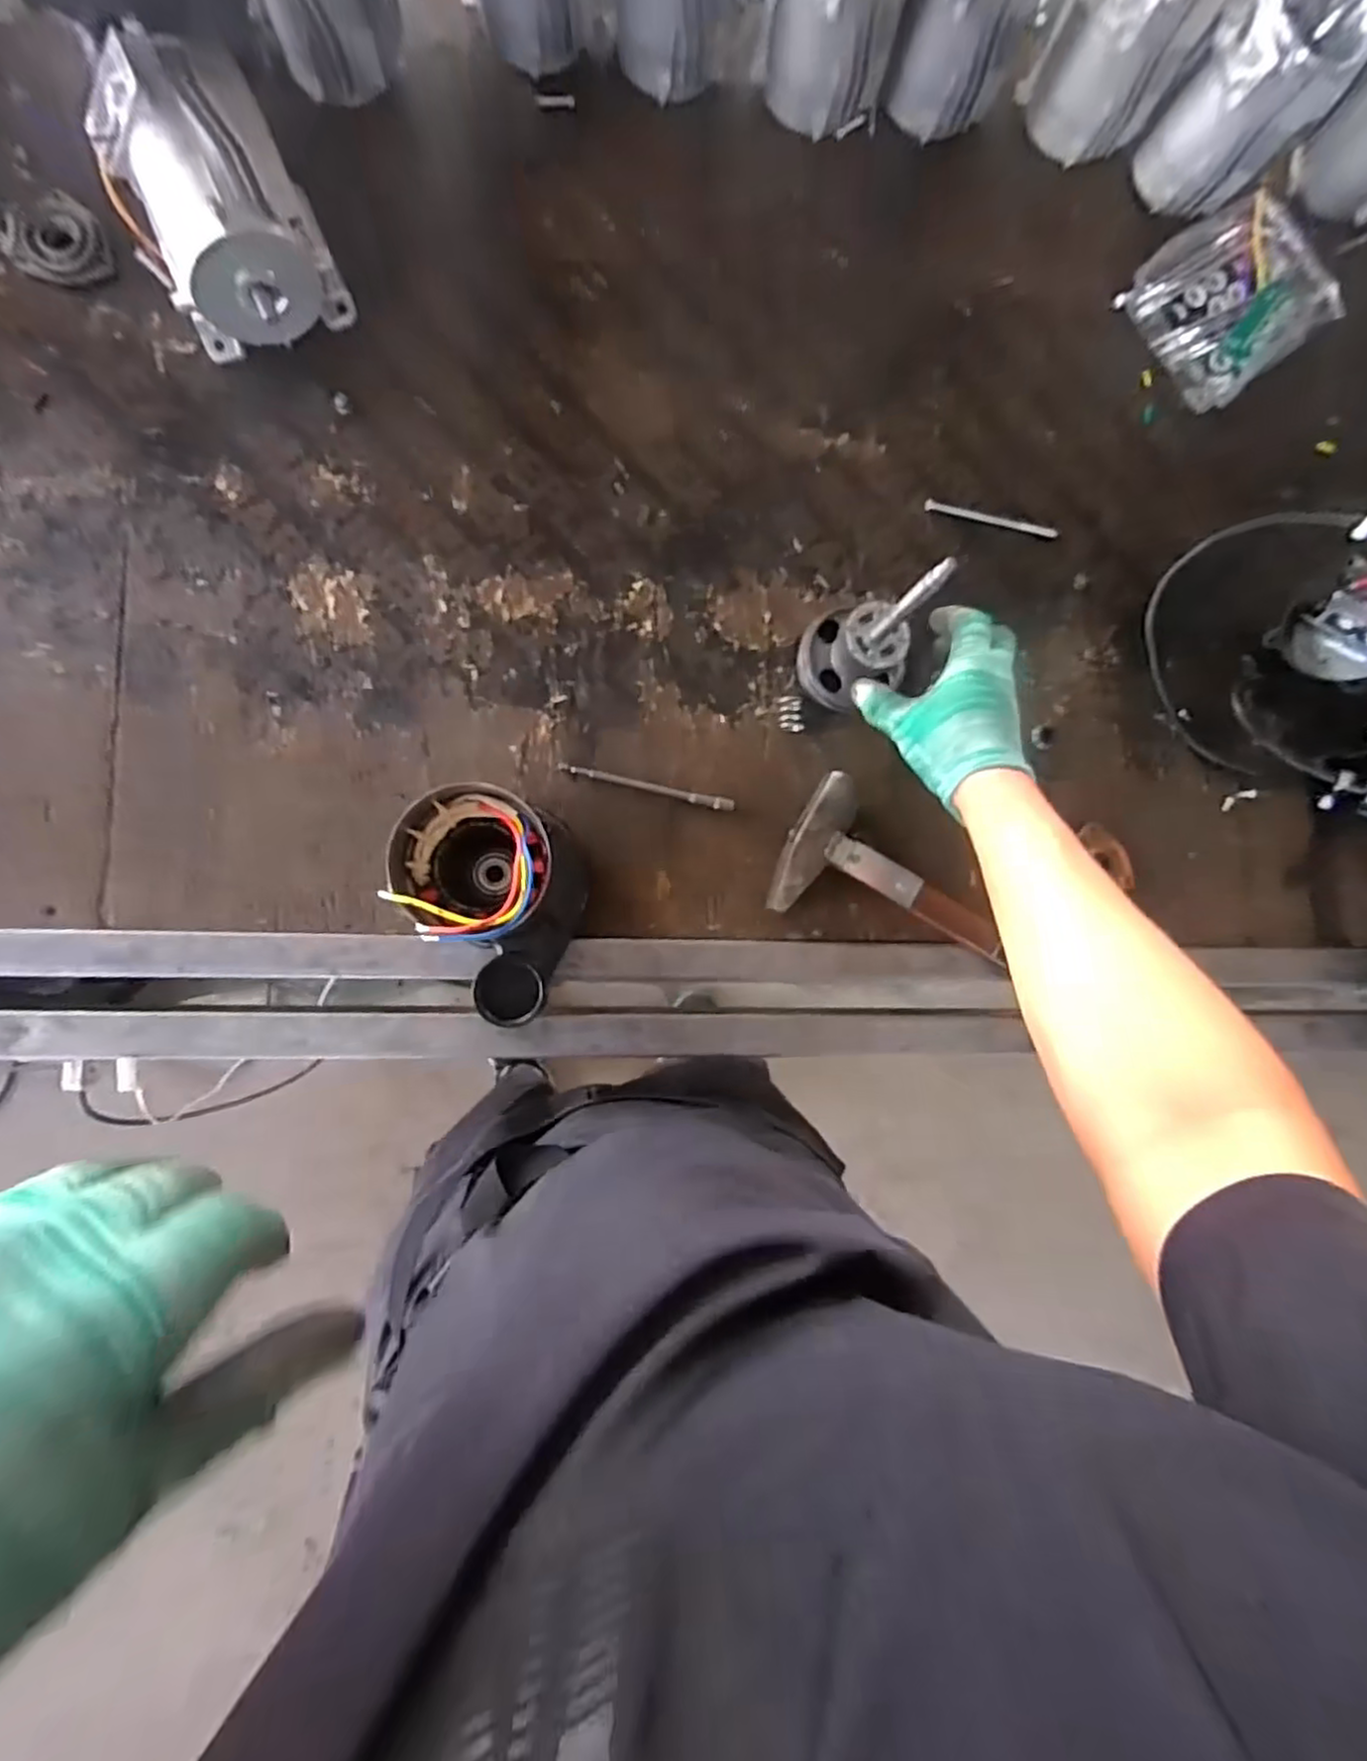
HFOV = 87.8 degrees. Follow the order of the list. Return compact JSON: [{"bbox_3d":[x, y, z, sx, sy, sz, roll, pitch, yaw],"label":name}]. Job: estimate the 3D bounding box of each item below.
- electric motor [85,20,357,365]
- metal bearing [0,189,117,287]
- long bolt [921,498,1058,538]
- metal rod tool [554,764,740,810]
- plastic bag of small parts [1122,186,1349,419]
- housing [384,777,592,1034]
[{"bbox_3d":[-0.338,-0.484,0.520,0.119,0.122,0.154,-30,92,-6],"label":"electric motor"},{"bbox_3d":[-0.489,-0.495,0.555,0.074,0.014,0.070,0,88,-6],"label":"metal bearing"},{"bbox_3d":[0.280,-0.327,0.644,0.128,0.007,0.012,10,87,-6],"label":"long bolt"},{"bbox_3d":[-0.030,-0.078,0.596,0.147,0.007,0.011,12,87,-6],"label":"metal rod tool"},{"bbox_3d":[0.516,-0.549,0.666,0.169,0.030,0.143,-38,93,-6],"label":"plastic bag of small parts"},{"bbox_3d":[-0.125,0.019,0.497,0.100,0.181,0.147,2,88,-6],"label":"housing"}]

